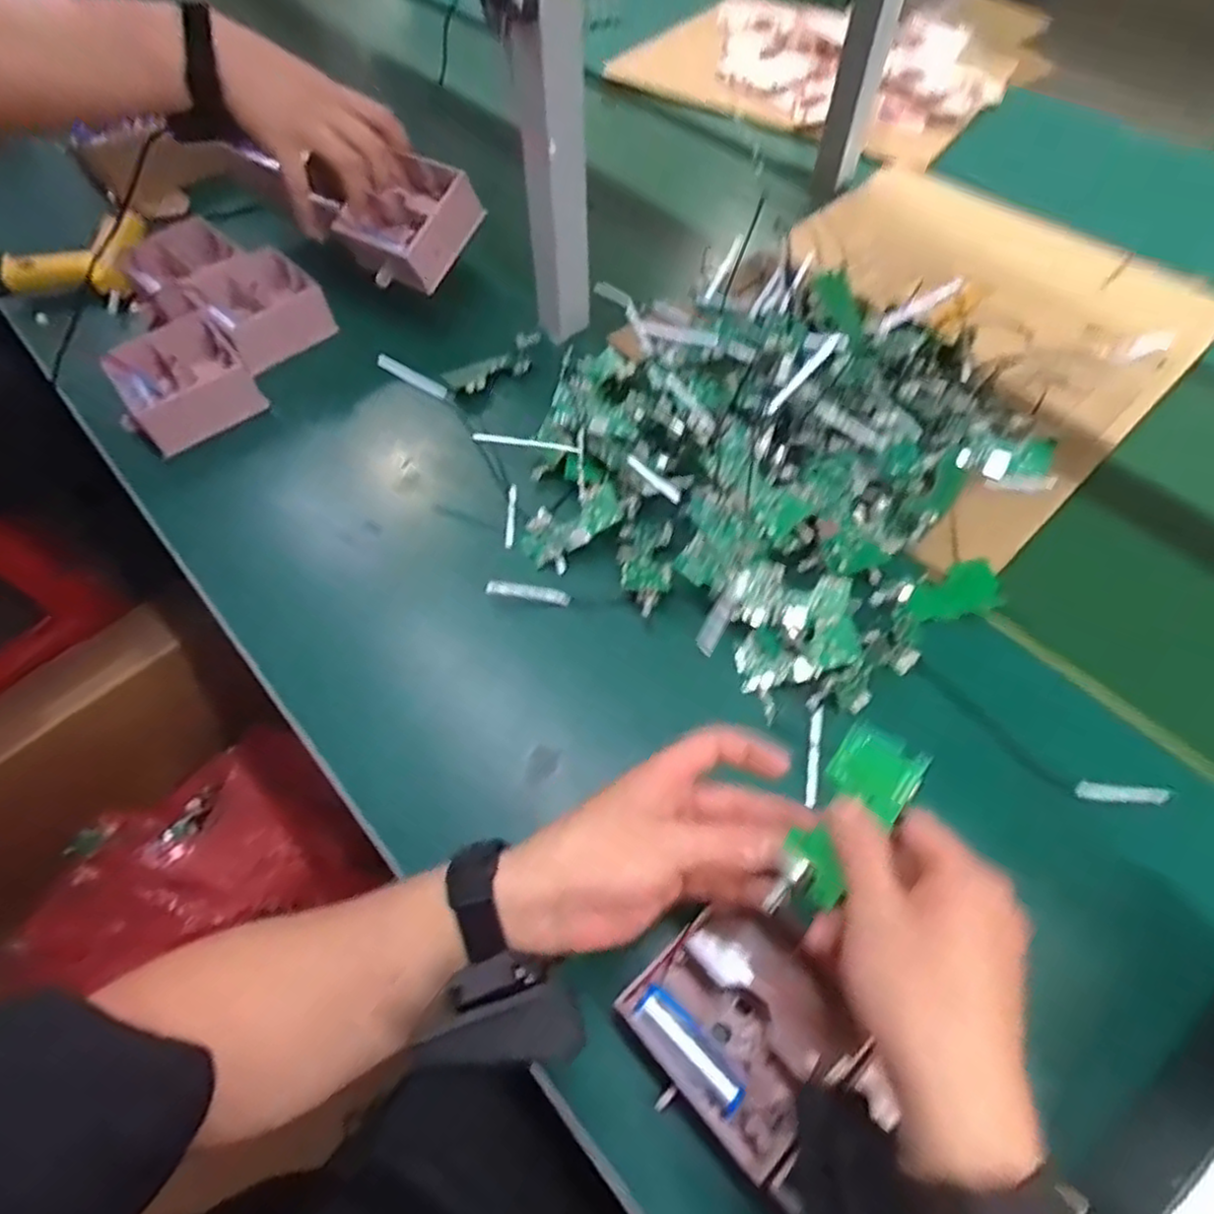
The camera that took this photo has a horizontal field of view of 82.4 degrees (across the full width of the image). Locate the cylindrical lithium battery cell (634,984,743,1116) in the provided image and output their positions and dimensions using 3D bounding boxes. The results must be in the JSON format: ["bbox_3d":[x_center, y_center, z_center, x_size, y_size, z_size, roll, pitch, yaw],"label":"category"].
[{"bbox_3d":[0.043,0.236,0.370,0.022,0.017,0.067,-38,65,-21],"label":"cylindrical lithium battery cell"}]

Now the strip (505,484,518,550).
[{"bbox_3d":[-0.081,-0.077,0.584,0.007,0.006,0.061,-1,58,0],"label":"strip"}]

